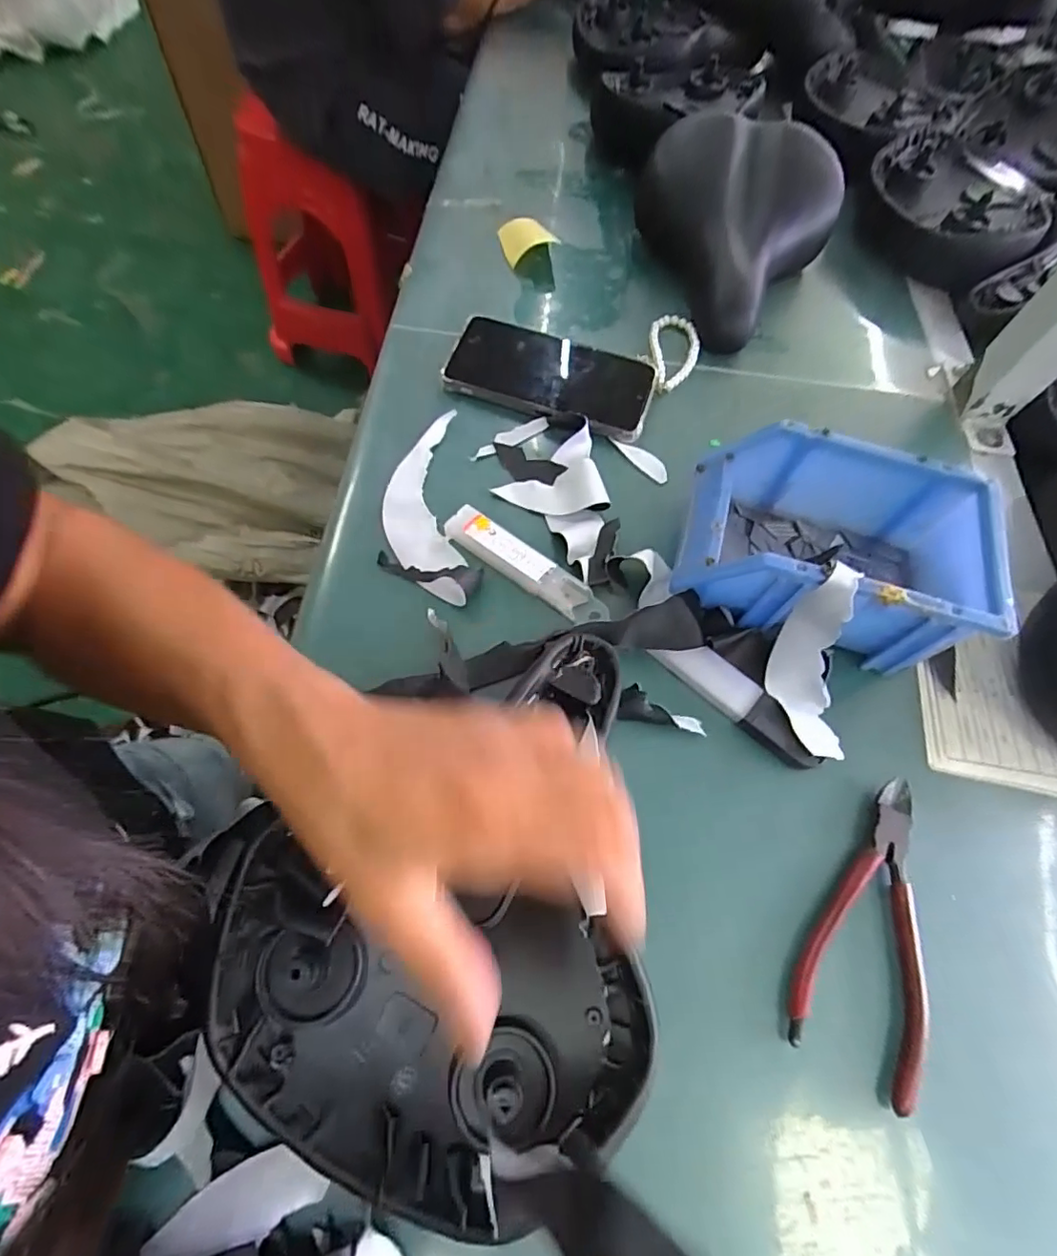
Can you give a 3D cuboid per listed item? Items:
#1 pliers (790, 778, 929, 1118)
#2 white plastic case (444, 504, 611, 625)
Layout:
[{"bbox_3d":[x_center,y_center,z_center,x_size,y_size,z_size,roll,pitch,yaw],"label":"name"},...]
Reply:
[{"bbox_3d":[0.191,0.157,0.304,0.066,0.010,0.150,31,64,10],"label":"pliers"},{"bbox_3d":[-0.001,-0.042,0.385,0.122,0.012,0.026,34,65,12],"label":"white plastic case"}]

